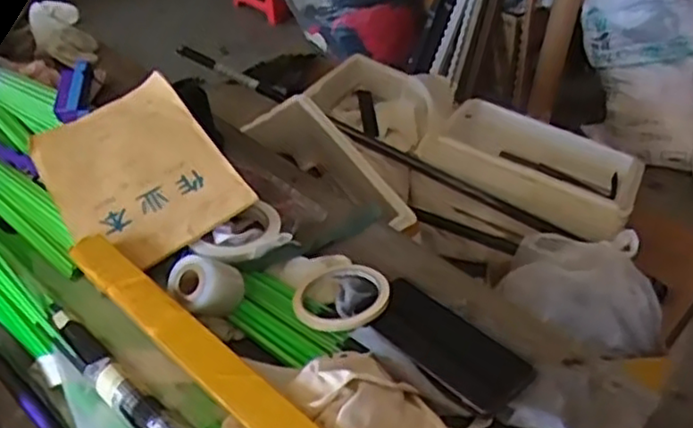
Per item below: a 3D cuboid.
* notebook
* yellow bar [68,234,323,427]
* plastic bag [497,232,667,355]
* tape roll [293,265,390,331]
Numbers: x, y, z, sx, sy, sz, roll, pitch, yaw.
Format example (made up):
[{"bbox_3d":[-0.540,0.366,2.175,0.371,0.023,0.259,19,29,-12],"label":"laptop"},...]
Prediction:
[{"bbox_3d":[-0.239,-0.051,0.789,0.183,0.017,0.261,-30,55,-15],"label":"notebook"},{"bbox_3d":[-0.130,0.113,0.593,0.039,0.027,0.385,-35,50,-30],"label":"yellow bar"},{"bbox_3d":[0.330,0.103,0.966,0.226,0.163,0.096,19,46,24],"label":"plastic bag"},{"bbox_3d":[-0.006,0.078,0.670,0.097,0.009,0.090,-8,31,5],"label":"tape roll"}]

